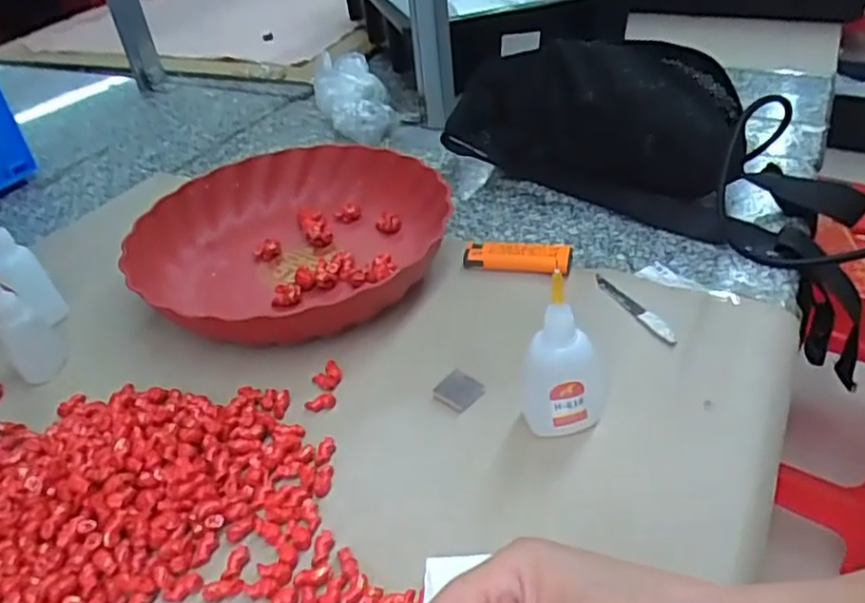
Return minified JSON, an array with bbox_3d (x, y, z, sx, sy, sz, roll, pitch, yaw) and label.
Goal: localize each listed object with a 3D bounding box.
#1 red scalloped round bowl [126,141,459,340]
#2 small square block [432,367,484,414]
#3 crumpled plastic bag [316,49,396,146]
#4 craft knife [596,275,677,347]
[{"bbox_3d":[-0.111,-0.046,0.515,0.235,0.046,0.242,-5,37,3],"label":"red scalloped round bowl"},{"bbox_3d":[0.016,0.055,0.399,0.026,0.004,0.028,-33,44,-30],"label":"small square block"},{"bbox_3d":[-0.086,-0.222,0.720,0.082,0.065,0.116,-10,37,-4],"label":"crumpled plastic bag"},{"bbox_3d":[0.137,0.004,0.446,0.012,0.004,0.081,-20,39,-16],"label":"craft knife"}]

